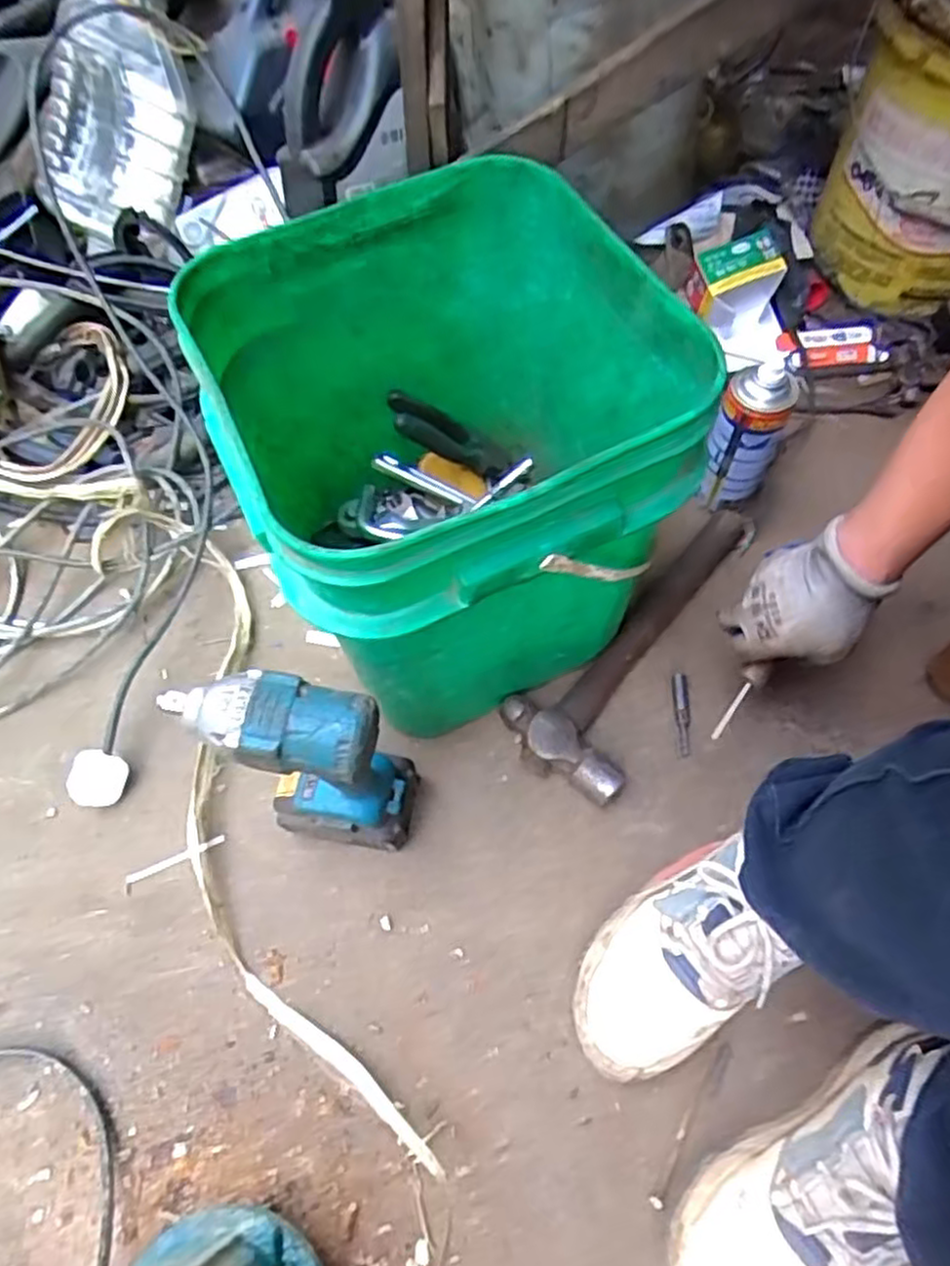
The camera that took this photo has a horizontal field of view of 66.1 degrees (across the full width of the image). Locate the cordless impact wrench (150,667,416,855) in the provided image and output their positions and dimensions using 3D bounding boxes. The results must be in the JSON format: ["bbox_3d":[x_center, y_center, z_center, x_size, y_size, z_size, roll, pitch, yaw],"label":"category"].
[{"bbox_3d":[-0.137,0.114,0.607,0.163,0.267,0.076,3,62,2],"label":"cordless impact wrench"}]

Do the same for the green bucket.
[{"bbox_3d":[-0.028,-0.134,0.639,0.320,0.366,0.334,-23,64,-11],"label":"green bucket"}]

